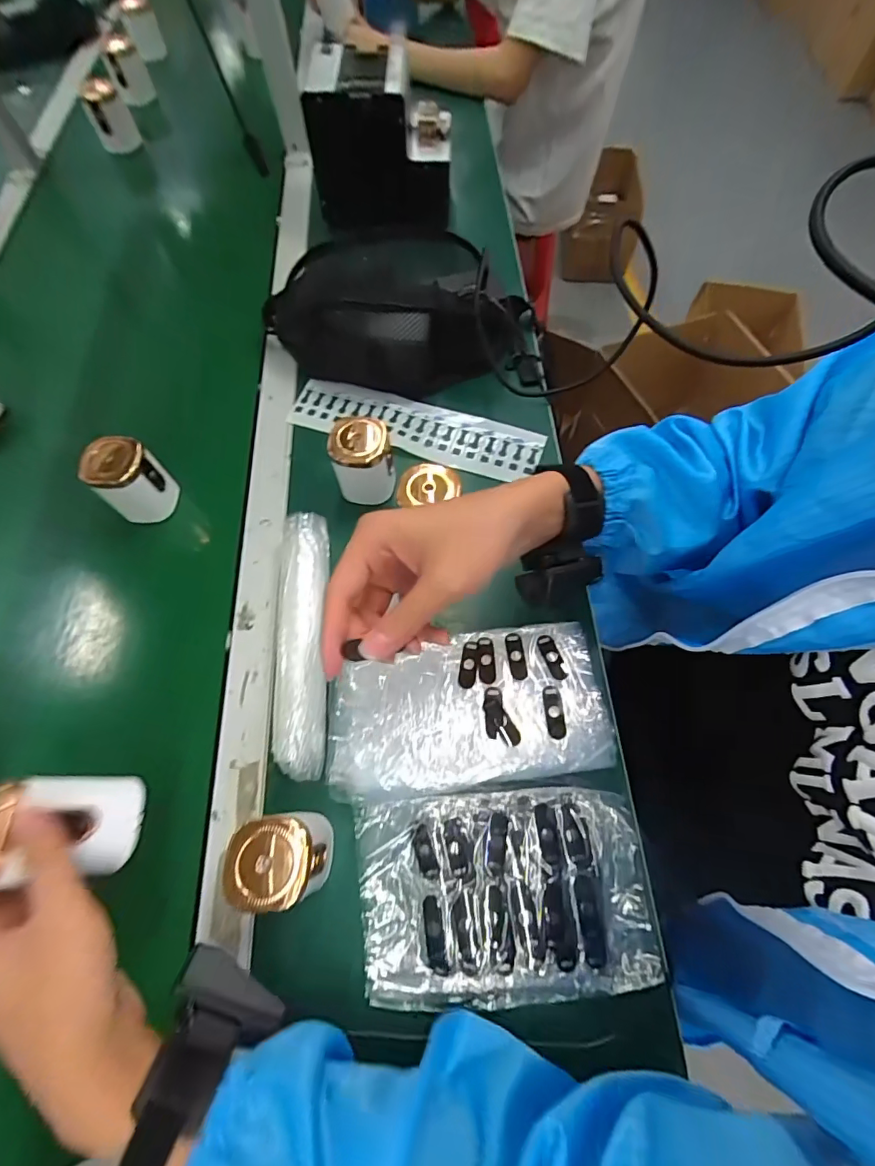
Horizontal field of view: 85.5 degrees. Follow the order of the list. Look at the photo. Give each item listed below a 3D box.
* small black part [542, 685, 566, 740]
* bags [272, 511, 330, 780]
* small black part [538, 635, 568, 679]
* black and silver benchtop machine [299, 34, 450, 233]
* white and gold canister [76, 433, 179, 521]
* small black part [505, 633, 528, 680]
[{"bbox_3d":[0.093,0.102,0.376,0.014,0.004,0.041,-5,66,-1],"label":"small black part"},{"bbox_3d":[-0.117,0.047,0.414,0.046,0.045,0.226,-7,66,-2],"label":"bags"},{"bbox_3d":[0.096,0.062,0.398,0.013,0.004,0.039,-19,67,-7],"label":"small black part"},{"bbox_3d":[-0.075,-0.619,0.656,0.184,0.138,0.161,2,66,3],"label":"black and silver benchtop machine"},{"bbox_3d":[-0.306,-0.102,0.474,0.055,0.069,0.061,37,72,16],"label":"white and gold canister"},{"bbox_3d":[0.066,0.061,0.399,0.014,0.004,0.040,-5,66,-1],"label":"small black part"}]

